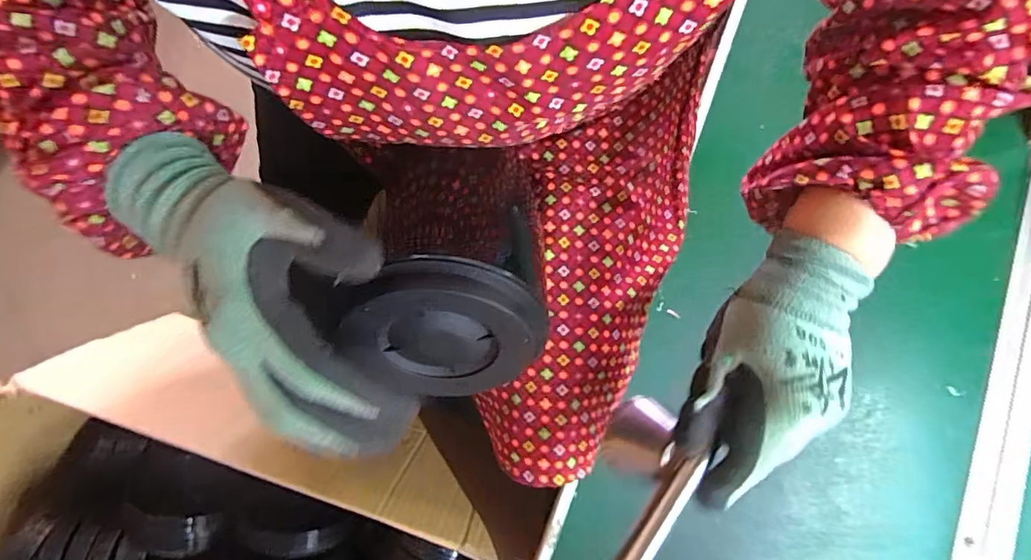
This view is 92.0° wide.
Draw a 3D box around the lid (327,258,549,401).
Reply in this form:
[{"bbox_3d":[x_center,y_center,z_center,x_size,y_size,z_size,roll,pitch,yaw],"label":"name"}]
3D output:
[{"bbox_3d":[-0.044,0.032,0.281,0.114,0.104,0.013,-26,40,22],"label":"lid"}]

